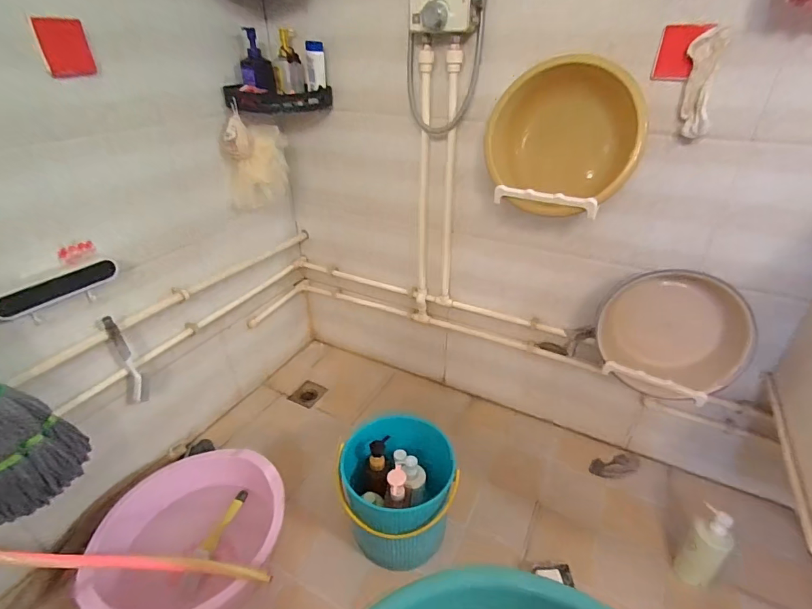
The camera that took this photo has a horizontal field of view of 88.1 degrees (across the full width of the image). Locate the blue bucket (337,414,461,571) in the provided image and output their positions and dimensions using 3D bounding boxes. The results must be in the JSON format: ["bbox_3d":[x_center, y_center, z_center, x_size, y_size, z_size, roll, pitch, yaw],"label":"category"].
[{"bbox_3d":[-0.020,0.418,0.948,0.257,0.209,0.228,-3,32,-4],"label":"blue bucket"}]

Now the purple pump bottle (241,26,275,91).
[{"bbox_3d":[-0.400,-0.648,1.115,0.082,0.134,0.057,-11,34,-16],"label":"purple pump bottle"}]

